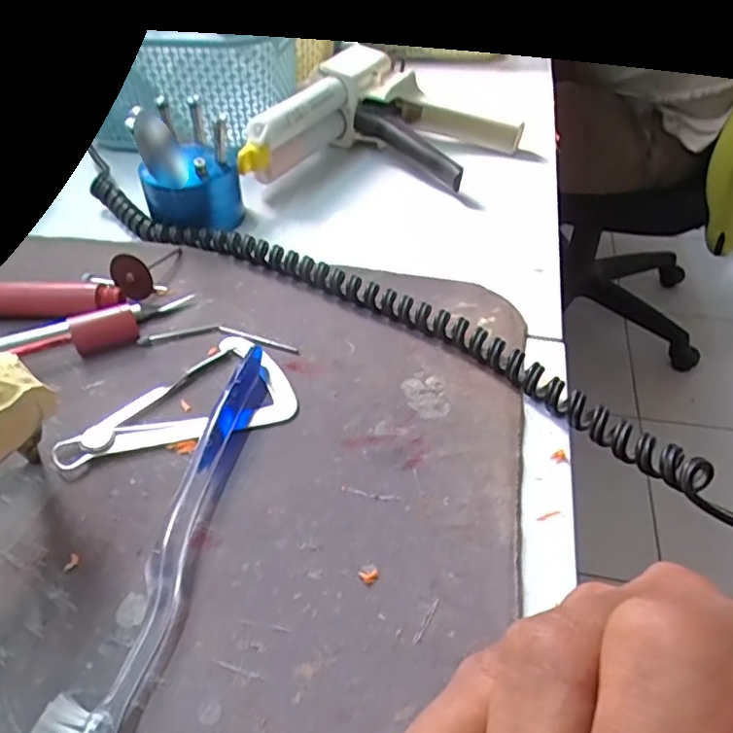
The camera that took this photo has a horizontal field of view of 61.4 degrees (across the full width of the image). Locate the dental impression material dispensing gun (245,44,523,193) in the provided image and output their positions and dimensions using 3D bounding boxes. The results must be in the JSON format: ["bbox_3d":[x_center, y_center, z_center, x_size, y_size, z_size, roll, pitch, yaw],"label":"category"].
[{"bbox_3d":[0.016,-0.170,0.437,0.197,0.057,0.112,-2,43,-3],"label":"dental impression material dispensing gun"}]

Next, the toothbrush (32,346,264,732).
[{"bbox_3d":[-0.066,0.060,0.216,0.019,0.013,0.185,10,44,9],"label":"toothbrush"}]

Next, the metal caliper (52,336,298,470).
[{"bbox_3d":[-0.074,0.023,0.263,0.057,0.005,0.097,31,51,28],"label":"metal caliper"}]

